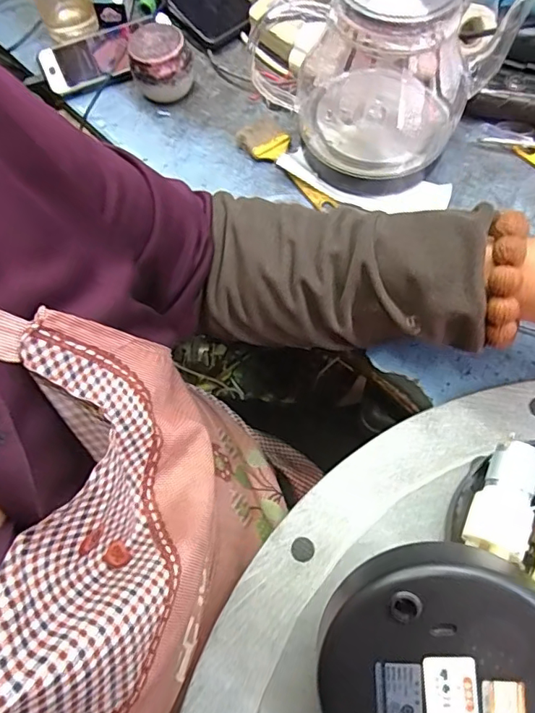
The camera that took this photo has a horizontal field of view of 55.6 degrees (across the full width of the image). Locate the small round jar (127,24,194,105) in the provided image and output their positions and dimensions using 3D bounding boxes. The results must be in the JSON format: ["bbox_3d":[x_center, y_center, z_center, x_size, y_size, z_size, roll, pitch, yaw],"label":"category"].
[{"bbox_3d":[-0.111,-0.305,0.534,0.063,0.058,0.063,-17,66,-4],"label":"small round jar"}]

